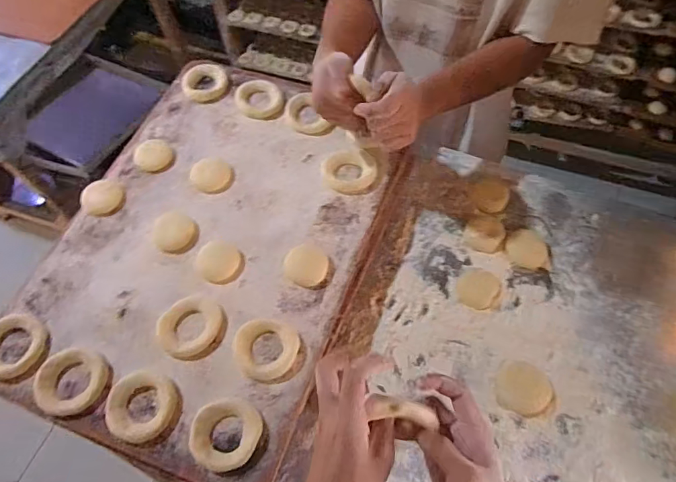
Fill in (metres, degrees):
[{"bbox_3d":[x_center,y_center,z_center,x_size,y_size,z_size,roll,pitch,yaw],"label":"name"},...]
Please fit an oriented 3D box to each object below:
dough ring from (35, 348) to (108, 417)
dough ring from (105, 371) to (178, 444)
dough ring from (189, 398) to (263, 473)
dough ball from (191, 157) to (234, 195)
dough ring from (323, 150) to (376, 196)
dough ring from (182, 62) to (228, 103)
[{"bbox_3d":[-0.327,0.172,0.543,0.079,0.019,0.077,-2,61,3],"label":"dough ring"},{"bbox_3d":[-0.229,0.192,0.520,0.074,0.013,0.079,-2,61,3],"label":"dough ring"},{"bbox_3d":[-0.125,0.216,0.497,0.073,0.016,0.074,-2,61,3],"label":"dough ring"},{"bbox_3d":[-0.191,-0.101,0.679,0.059,0.023,0.054,-2,61,3],"label":"dough ball"},{"bbox_3d":[0.015,-0.110,0.670,0.070,0.022,0.084,-36,68,-13],"label":"dough ring"},{"bbox_3d":[-0.231,-0.277,0.771,0.076,0.015,0.087,-18,61,-7],"label":"dough ring"}]

